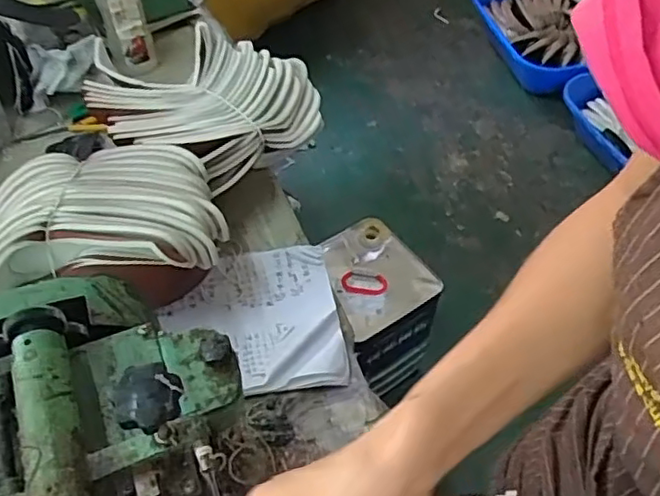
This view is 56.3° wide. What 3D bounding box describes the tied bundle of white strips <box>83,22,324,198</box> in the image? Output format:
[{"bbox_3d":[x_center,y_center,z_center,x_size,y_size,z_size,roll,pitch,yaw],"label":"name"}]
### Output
[{"bbox_3d":[-0.191,-0.212,0.868,0.288,0.073,0.259,35,57,24],"label":"tied bundle of white strips"}]

